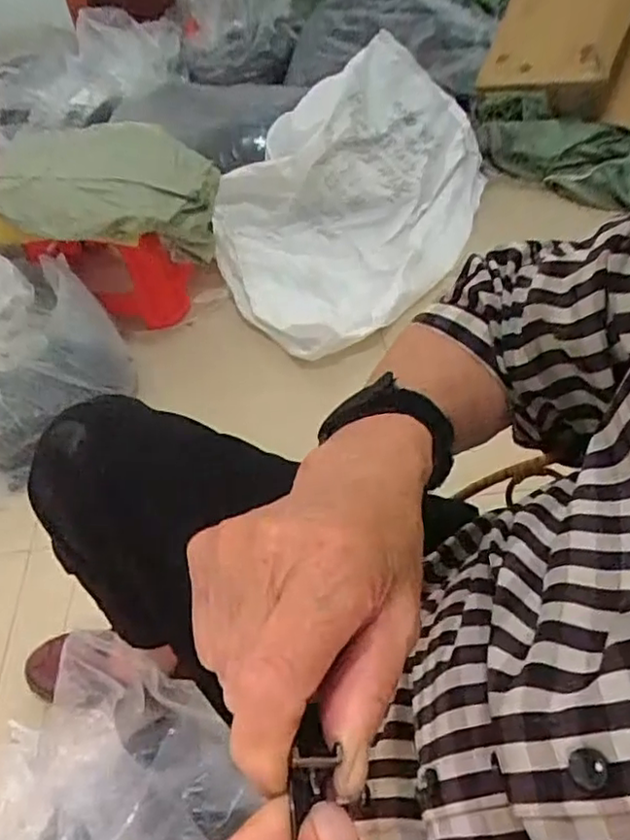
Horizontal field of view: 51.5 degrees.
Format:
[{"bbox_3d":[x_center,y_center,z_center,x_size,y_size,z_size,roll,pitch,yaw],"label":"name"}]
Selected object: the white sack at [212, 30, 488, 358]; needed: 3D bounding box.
[{"bbox_3d":[0.087,-0.466,1.343,0.676,0.295,0.483,-37,53,-24],"label":"white sack"}]

